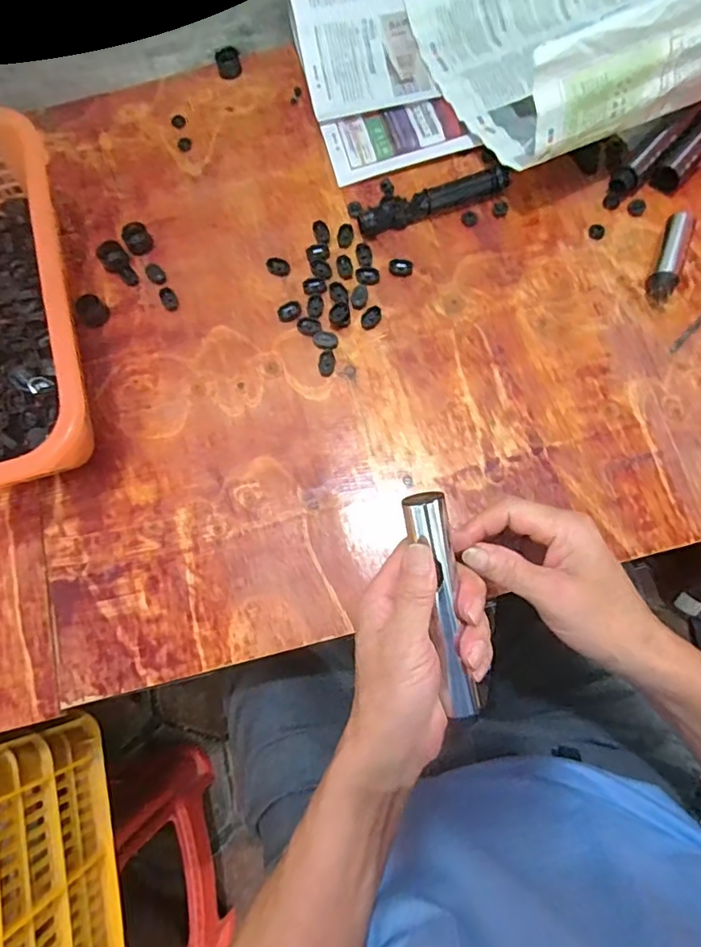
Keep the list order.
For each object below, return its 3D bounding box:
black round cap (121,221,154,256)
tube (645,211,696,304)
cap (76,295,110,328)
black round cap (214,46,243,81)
[{"bbox_3d":[-0.207,-0.228,0.523,0.024,0.021,0.026,0,75,2],"label":"black round cap"},{"bbox_3d":[0.287,-0.192,0.478,0.027,0.024,0.081,21,77,8],"label":"tube"},{"bbox_3d":[-0.243,-0.153,0.503,0.025,0.015,0.024,0,75,2],"label":"cap"},{"bbox_3d":[-0.131,-0.443,0.577,0.026,0.026,0.020,-10,75,-1],"label":"black round cap"}]

